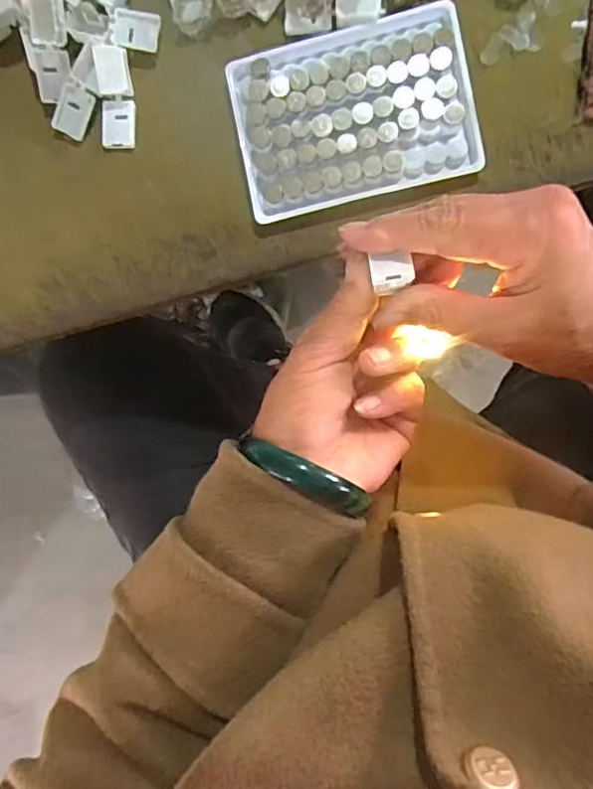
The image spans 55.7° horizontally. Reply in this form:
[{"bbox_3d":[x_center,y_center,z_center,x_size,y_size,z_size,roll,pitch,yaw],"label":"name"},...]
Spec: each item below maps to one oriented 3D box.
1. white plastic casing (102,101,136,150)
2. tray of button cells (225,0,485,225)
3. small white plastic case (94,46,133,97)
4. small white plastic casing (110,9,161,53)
[{"bbox_3d":[-0.105,-0.160,0.332,0.019,0.004,0.027,0,94,7],"label":"white plastic casing"},{"bbox_3d":[0.031,-0.156,0.312,0.127,0.009,0.092,-12,92,8],"label":"tray of button cells"},{"bbox_3d":[-0.105,-0.185,0.320,0.019,0.007,0.025,-8,127,-12],"label":"small white plastic case"},{"bbox_3d":[-0.093,-0.211,0.324,0.026,0.006,0.021,11,95,6],"label":"small white plastic casing"}]

